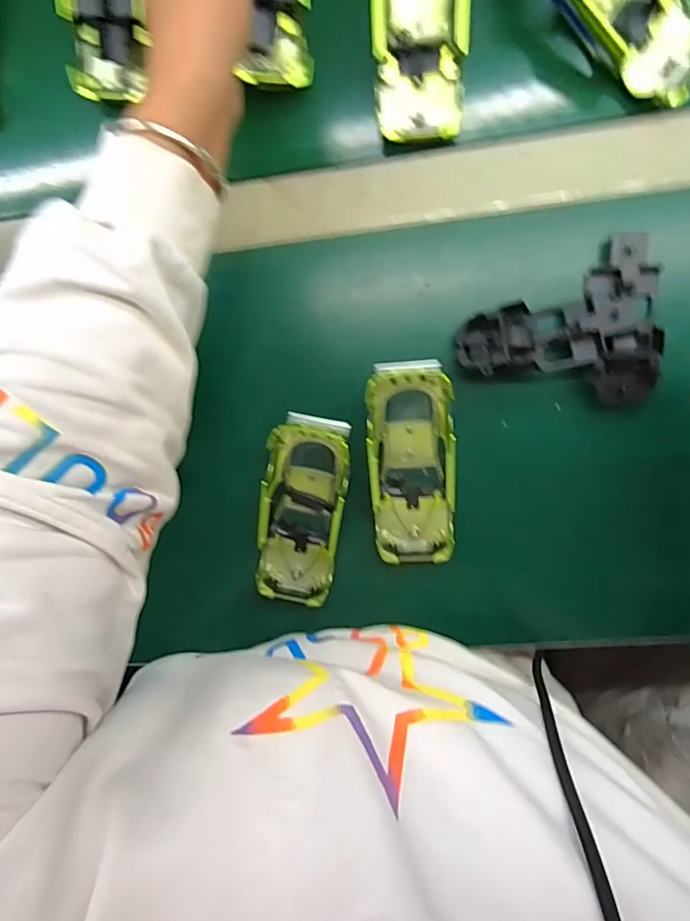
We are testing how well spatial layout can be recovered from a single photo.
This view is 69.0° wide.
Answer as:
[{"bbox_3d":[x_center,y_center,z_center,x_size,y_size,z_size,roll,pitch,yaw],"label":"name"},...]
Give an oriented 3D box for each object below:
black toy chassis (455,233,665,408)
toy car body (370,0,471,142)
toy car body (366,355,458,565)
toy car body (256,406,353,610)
[{"bbox_3d":[0.138,-0.089,0.314,0.122,0.030,0.099,4,99,4],"label":"black toy chassis"},{"bbox_3d":[0.045,-0.273,0.307,0.057,0.037,0.137,-2,111,5],"label":"toy car body"},{"bbox_3d":[0.044,0.005,0.332,0.053,0.032,0.136,-3,98,5],"label":"toy car body"},{"bbox_3d":[-0.029,0.037,0.348,0.053,0.038,0.132,11,112,3],"label":"toy car body"}]

